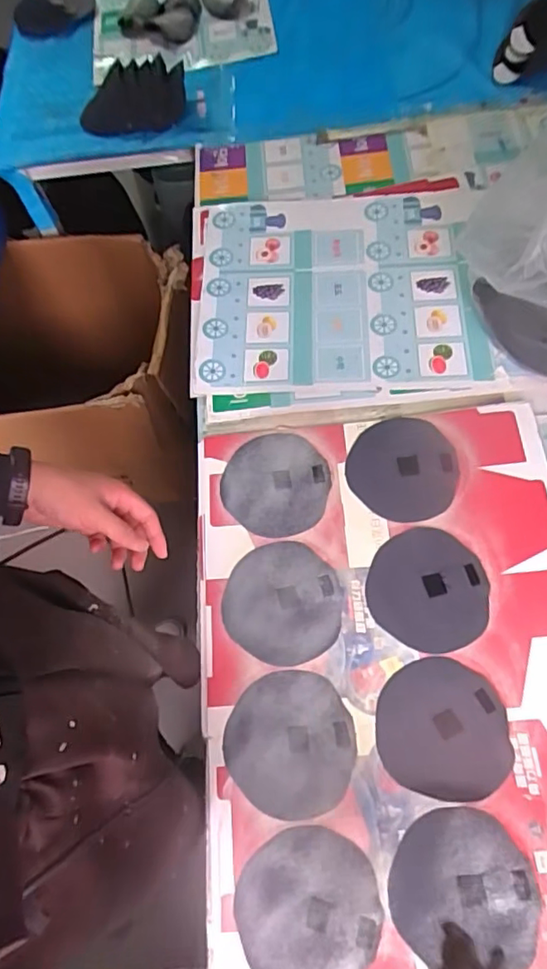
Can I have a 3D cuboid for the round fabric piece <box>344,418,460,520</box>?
[{"bbox_3d":[0.173,-0.025,0.758,0.139,0.009,0.150,-1,65,2],"label":"round fabric piece"}]

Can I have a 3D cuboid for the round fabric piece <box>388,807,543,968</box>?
[{"bbox_3d":[0.193,0.408,0.572,0.141,0.005,0.137,-1,65,2],"label":"round fabric piece"}]

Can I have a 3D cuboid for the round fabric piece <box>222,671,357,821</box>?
[{"bbox_3d":[0.018,0.291,0.643,0.141,0.004,0.145,-3,65,1],"label":"round fabric piece"}]

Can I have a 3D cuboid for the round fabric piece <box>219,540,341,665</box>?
[{"bbox_3d":[0.010,0.146,0.708,0.143,0.009,0.145,-1,65,2],"label":"round fabric piece"}]

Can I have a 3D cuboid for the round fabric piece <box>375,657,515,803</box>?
[{"bbox_3d":[0.188,0.268,0.630,0.140,0.010,0.140,2,65,4],"label":"round fabric piece"}]

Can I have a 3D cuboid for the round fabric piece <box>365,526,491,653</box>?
[{"bbox_3d":[0.191,0.127,0.699,0.141,0.008,0.144,-1,65,2],"label":"round fabric piece"}]

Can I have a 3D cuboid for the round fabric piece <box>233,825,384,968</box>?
[{"bbox_3d":[0.036,0.434,0.574,0.141,0.010,0.142,-1,65,2],"label":"round fabric piece"}]

